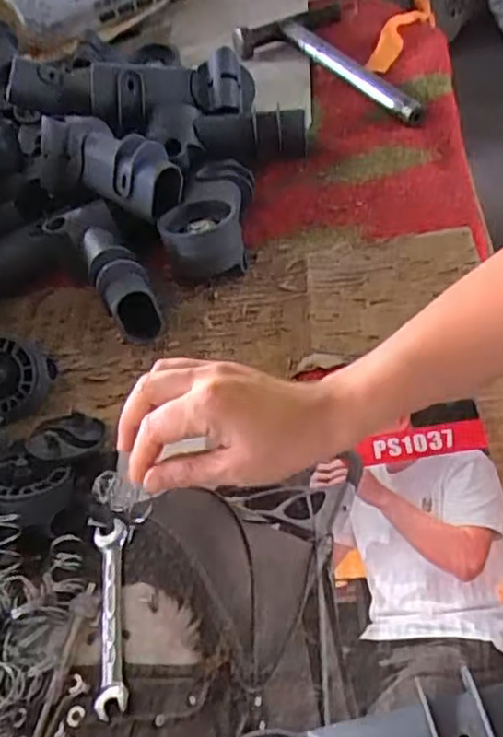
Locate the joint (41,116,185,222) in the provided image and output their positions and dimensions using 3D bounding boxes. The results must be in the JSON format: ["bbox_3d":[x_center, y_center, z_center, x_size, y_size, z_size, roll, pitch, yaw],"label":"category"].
[{"bbox_3d":[-0.132,-0.179,0.583,0.142,0.060,0.065,31,63,33],"label":"joint"}]

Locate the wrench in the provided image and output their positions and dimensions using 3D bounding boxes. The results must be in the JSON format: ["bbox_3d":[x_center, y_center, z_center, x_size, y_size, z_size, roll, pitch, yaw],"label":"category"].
[{"bbox_3d":[-0.085,0.146,0.394,0.019,0.005,0.114,-13,48,3],"label":"wrench"}]

